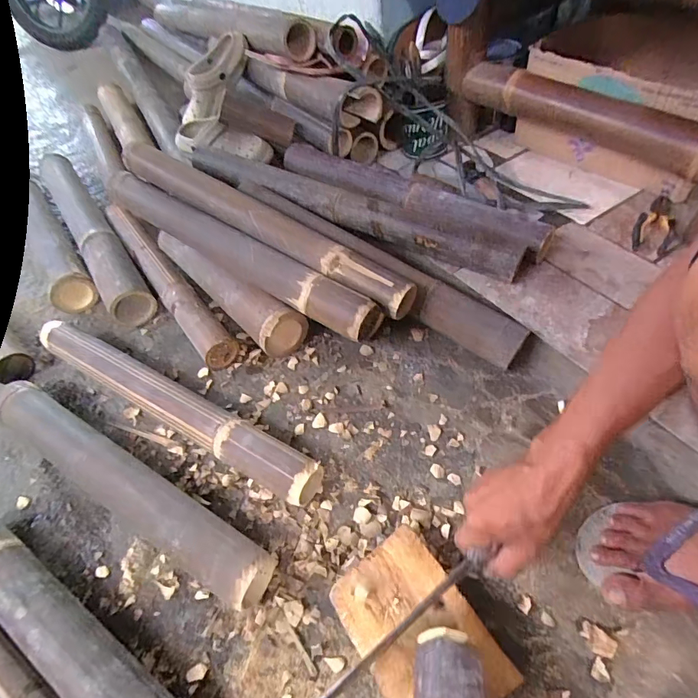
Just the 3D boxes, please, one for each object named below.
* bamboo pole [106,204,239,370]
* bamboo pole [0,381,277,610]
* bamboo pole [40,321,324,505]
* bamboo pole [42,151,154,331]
[{"bbox_3d":[-0.352,-0.143,0.806,0.058,0.060,0.508,-34,57,-19],"label":"bamboo pole"},{"bbox_3d":[-0.310,0.168,0.563,0.502,0.059,0.065,24,59,23],"label":"bamboo pole"},{"bbox_3d":[-0.275,0.073,0.629,0.538,0.059,0.065,22,58,22],"label":"bamboo pole"},{"bbox_3d":[-0.552,-0.265,0.912,0.085,0.072,0.623,-31,56,-17],"label":"bamboo pole"}]

